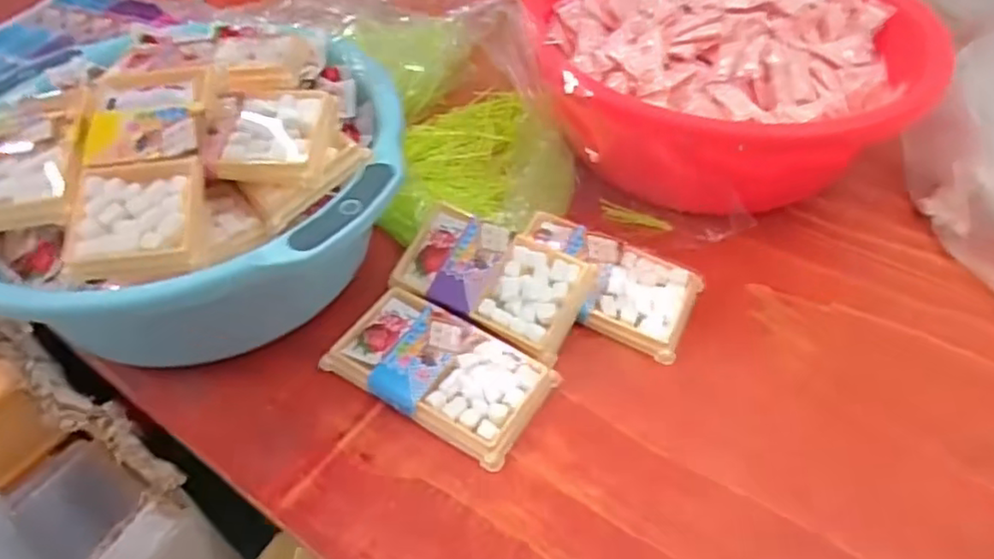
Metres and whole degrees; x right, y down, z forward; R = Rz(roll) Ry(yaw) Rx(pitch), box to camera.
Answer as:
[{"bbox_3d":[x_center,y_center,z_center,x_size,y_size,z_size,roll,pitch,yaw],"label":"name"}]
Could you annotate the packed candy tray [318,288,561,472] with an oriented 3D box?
[{"bbox_3d":[-0.037,0.059,0.429,0.134,0.018,0.074,24,54,23],"label":"packed candy tray"}]

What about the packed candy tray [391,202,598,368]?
[{"bbox_3d":[-0.005,-0.003,0.458,0.132,0.015,0.071,25,76,20],"label":"packed candy tray"}]

